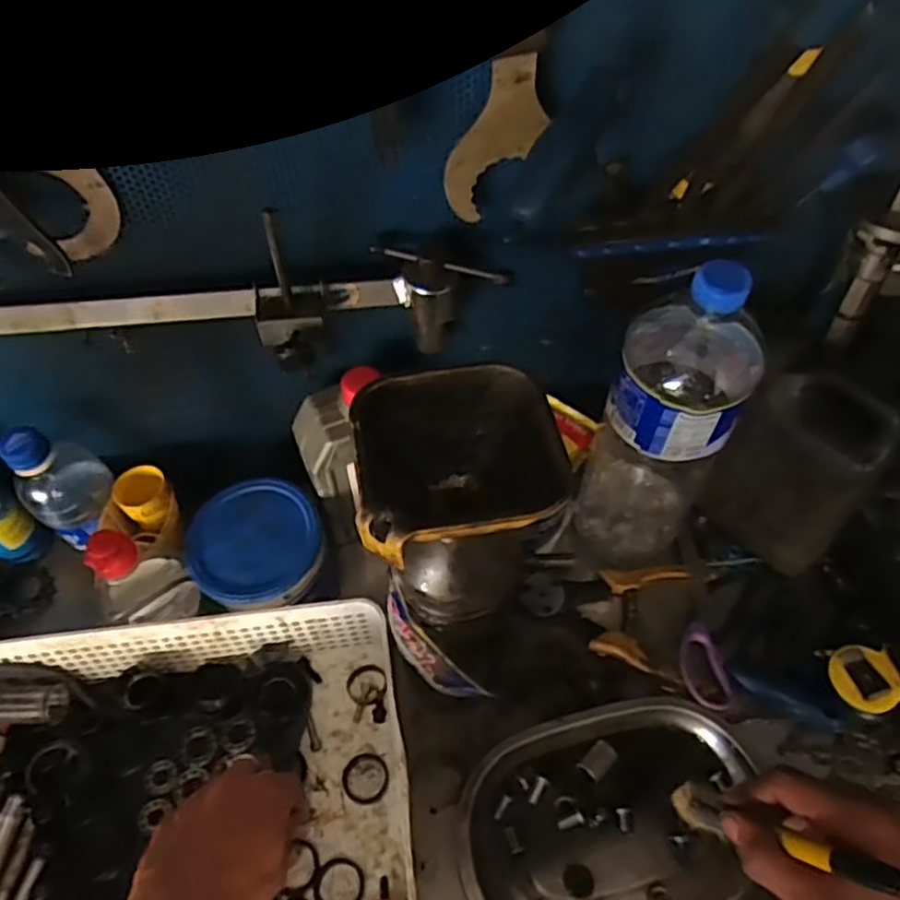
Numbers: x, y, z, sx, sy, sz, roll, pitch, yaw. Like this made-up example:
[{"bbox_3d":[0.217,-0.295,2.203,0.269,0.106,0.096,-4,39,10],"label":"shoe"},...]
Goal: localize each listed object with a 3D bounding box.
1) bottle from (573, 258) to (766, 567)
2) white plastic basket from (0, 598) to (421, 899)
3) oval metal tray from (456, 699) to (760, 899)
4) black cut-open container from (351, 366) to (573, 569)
[{"bbox_3d":[0.155,-0.011,0.520,0.083,0.308,0.082,25,59,17],"label":"bottle"},{"bbox_3d":[-0.196,0.249,0.481,0.325,0.084,0.254,-5,55,-2],"label":"white plastic basket"},{"bbox_3d":[0.112,0.265,0.495,0.210,0.035,0.157,-10,56,-6],"label":"oval metal tray"},{"bbox_3d":[0.004,0.011,0.342,0.092,0.064,0.093,-9,56,-5],"label":"black cut-open container"}]

